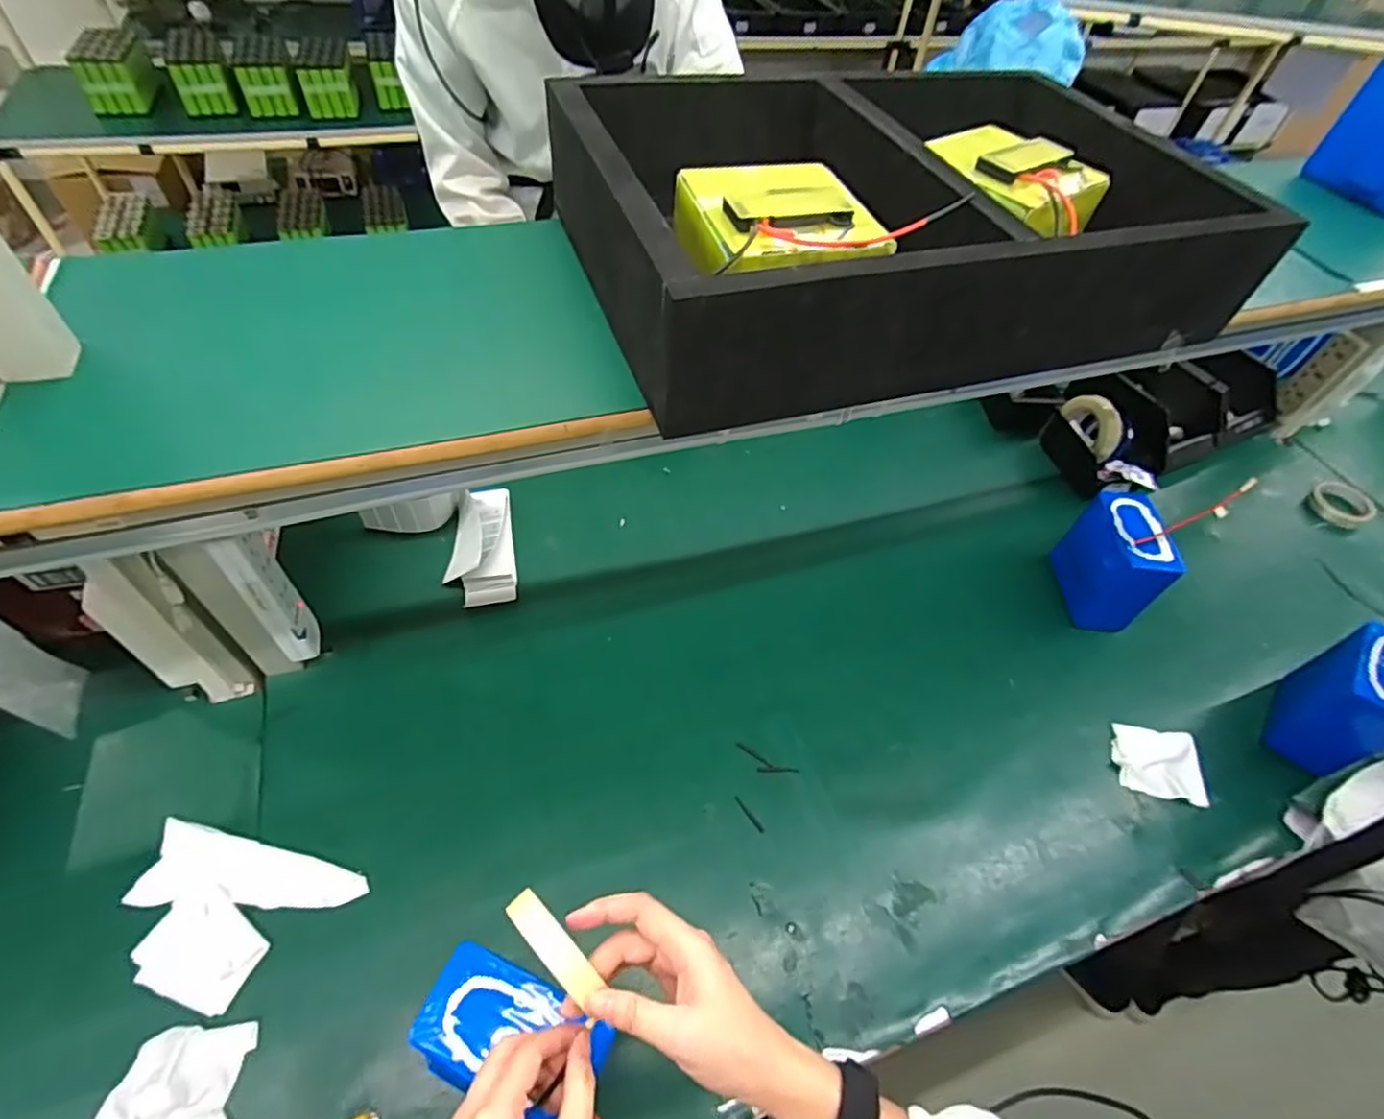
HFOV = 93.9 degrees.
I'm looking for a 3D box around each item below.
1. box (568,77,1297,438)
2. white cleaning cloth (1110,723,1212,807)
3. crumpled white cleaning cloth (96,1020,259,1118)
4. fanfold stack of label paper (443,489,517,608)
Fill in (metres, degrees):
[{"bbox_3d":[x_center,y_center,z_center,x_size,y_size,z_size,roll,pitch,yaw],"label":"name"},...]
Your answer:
[{"bbox_3d":[0.180,-0.335,0.605,0.575,0.106,0.400,-16,56,-17],"label":"box"},{"bbox_3d":[0.600,0.257,0.828,0.104,0.014,0.095,13,52,4],"label":"white cleaning cloth"},{"bbox_3d":[-0.428,0.459,0.536,0.107,0.017,0.116,-11,54,-15],"label":"crumpled white cleaning cloth"},{"bbox_3d":[-0.310,-0.025,0.938,0.098,0.044,0.198,-6,53,-11],"label":"fanfold stack of label paper"}]

